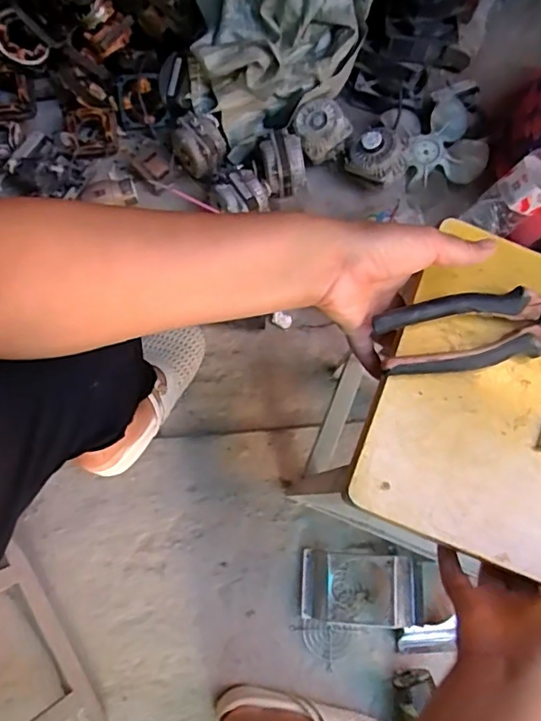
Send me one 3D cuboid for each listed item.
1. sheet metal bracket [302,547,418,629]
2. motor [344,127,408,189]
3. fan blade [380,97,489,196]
[{"bbox_3d":[0.118,0.310,0.748,0.151,0.051,0.093,2,73,-1],"label":"sheet metal bracket"},{"bbox_3d":[0.172,-0.330,0.883,0.095,0.055,0.088,1,74,-2],"label":"motor"},{"bbox_3d":[0.280,-0.373,0.923,0.154,0.055,0.150,-13,75,-6],"label":"fan blade"}]

